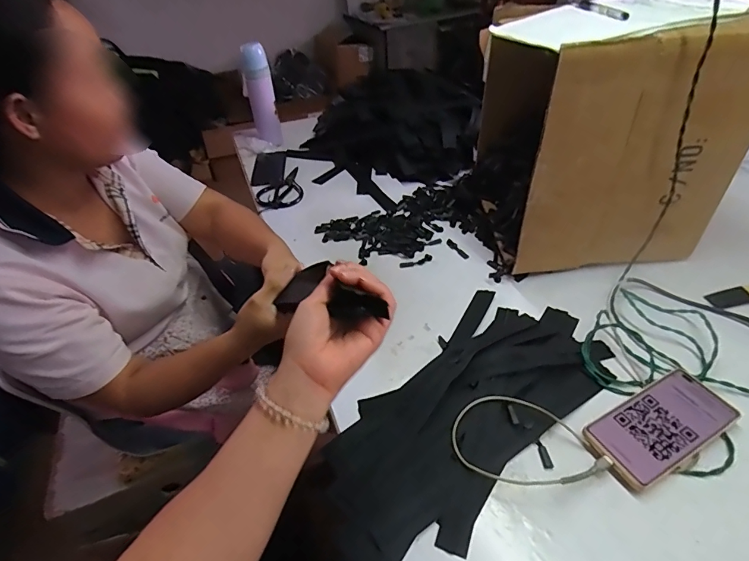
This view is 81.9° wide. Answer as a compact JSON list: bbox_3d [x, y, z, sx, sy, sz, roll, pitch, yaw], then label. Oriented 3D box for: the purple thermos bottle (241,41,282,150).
[{"bbox_3d":[-0.286,-0.460,1.100,0.067,0.240,0.065,-11,40,-7],"label":"purple thermos bottle"}]

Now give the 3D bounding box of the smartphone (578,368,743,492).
[{"bbox_3d":[0.319,0.163,0.482,0.169,0.017,0.078,-24,44,-19],"label":"smartphone"}]

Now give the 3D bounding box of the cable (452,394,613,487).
[{"bbox_3d":[0.168,0.174,0.467,0.161,0.035,0.096,10,44,17],"label":"cable"}]

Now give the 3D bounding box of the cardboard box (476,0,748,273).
[{"bbox_3d":[0.345,-0.233,0.687,0.295,0.340,0.282,-7,39,-2],"label":"cardboard box"}]

